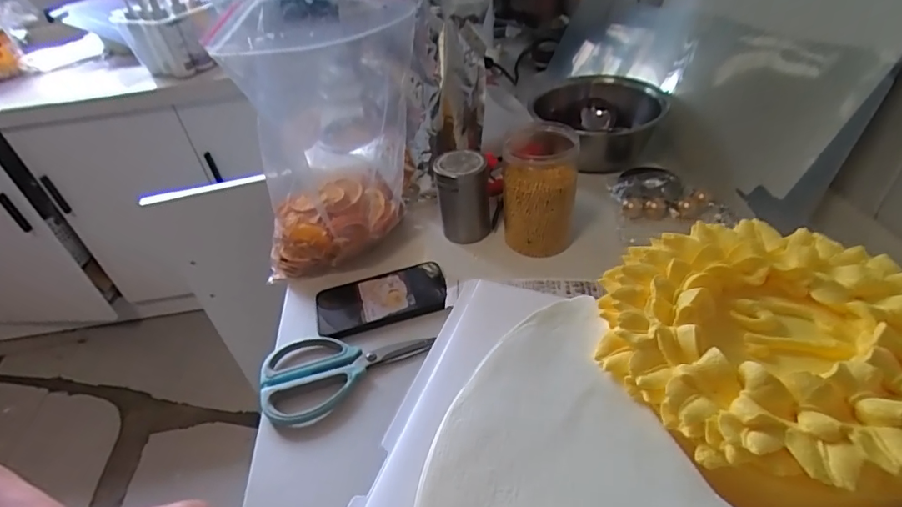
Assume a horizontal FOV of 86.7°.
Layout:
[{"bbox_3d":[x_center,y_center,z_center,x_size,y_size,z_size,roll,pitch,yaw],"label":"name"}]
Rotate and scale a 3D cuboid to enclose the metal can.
[{"bbox_3d":[0.016,-0.068,0.597,0.061,0.106,0.058,-4,40,4],"label":"metal can"}]

